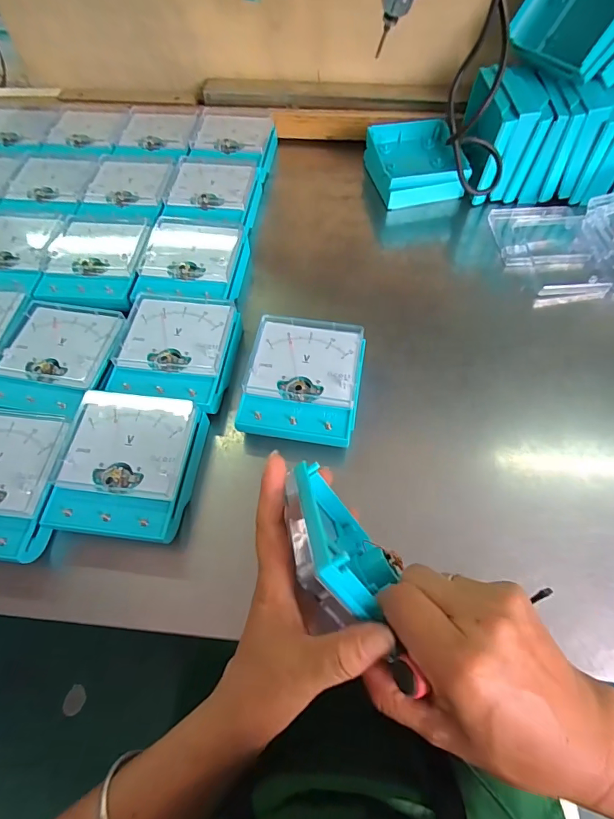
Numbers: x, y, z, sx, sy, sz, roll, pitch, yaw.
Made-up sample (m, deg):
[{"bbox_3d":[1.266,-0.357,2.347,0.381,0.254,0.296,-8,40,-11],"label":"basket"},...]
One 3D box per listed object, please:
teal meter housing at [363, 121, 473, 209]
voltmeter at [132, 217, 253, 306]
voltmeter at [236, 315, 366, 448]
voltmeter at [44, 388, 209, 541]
[{"bbox_3d":[0.141,-0.312,0.538,0.117,0.043,0.112,-11,62,-5],"label":"teal meter housing"},{"bbox_3d":[-0.120,-0.156,0.460,0.107,0.037,0.118,6,62,4],"label":"voltmeter"},{"bbox_3d":[-0.003,-0.023,0.389,0.100,0.042,0.118,7,62,5],"label":"voltmeter"},{"bbox_3d":[-0.147,0.046,0.348,0.100,0.039,0.114,6,62,5],"label":"voltmeter"}]

